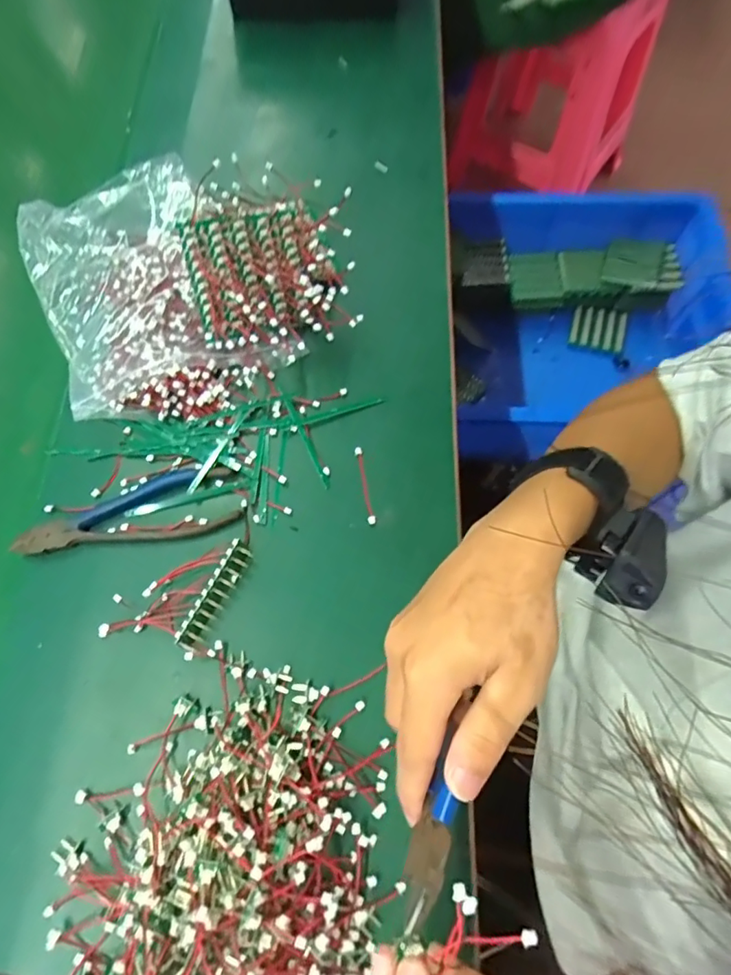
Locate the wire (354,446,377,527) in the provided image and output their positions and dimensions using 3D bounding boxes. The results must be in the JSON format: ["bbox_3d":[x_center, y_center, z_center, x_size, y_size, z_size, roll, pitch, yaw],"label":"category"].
[{"bbox_3d":[0.000,-0.002,0.375,0.006,0.004,0.058,-10,70,-2],"label":"wire"}]

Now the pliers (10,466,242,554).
[{"bbox_3d":[-0.162,0.016,0.363,0.144,0.009,0.051,-11,69,-3],"label":"pliers"}]

